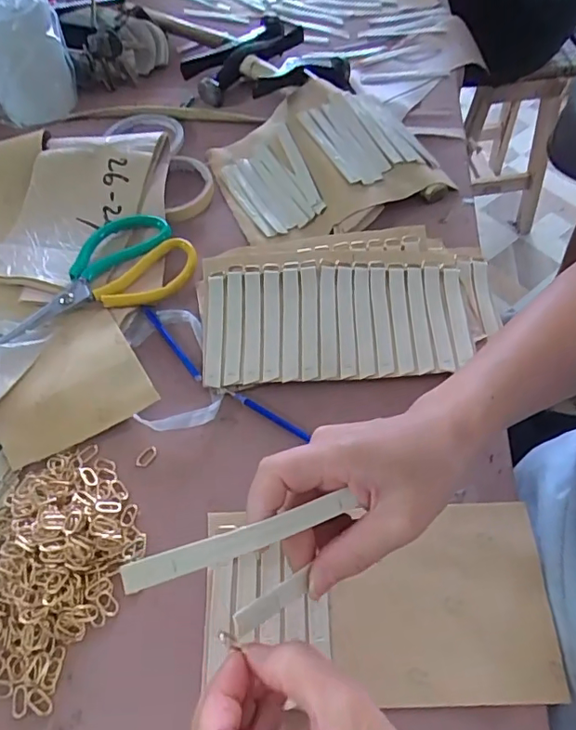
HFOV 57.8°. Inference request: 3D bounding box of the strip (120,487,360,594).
[{"bbox_3d":[-0.020,0.081,0.245,0.113,0.010,0.011,-15,58,-17],"label":"strip"}]

